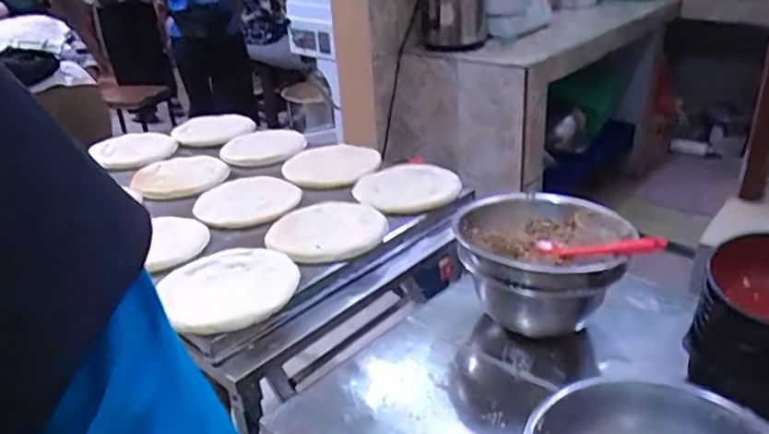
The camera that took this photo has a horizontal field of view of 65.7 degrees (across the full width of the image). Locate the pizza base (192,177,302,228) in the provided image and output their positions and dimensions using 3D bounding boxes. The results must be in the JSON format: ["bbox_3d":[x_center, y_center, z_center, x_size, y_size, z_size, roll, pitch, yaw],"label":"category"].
[{"bbox_3d":[-0.255,-0.035,1.120,0.171,0.016,0.177,12,31,28],"label":"pizza base"}]

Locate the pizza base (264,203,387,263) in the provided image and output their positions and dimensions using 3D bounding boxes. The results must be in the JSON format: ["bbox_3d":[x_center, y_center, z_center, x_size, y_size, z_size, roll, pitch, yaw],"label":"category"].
[{"bbox_3d":[-0.100,0.018,0.999,0.186,0.012,0.180,-3,27,1],"label":"pizza base"}]

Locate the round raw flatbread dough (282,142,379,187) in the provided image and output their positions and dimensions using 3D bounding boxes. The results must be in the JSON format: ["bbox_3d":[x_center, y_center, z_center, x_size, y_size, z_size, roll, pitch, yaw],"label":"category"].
[{"bbox_3d":[-0.104,-0.120,1.267,0.198,0.017,0.232,7,29,20],"label":"round raw flatbread dough"}]

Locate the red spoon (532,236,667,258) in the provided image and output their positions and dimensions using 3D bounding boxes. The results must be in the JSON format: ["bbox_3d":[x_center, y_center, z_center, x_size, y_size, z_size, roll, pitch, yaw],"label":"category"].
[{"bbox_3d":[0.277,0.041,0.786,0.029,0.027,0.199,-24,11,-34],"label":"red spoon"}]

